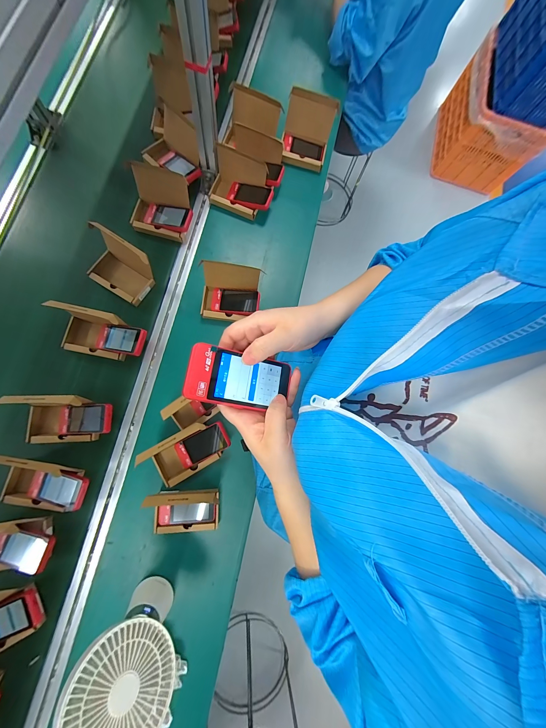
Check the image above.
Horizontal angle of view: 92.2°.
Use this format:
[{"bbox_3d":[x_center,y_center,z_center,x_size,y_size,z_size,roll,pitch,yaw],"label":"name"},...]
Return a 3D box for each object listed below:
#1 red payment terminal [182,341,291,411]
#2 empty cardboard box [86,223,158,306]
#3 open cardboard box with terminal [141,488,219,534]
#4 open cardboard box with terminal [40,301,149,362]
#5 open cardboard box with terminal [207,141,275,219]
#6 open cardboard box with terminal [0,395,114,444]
[{"bbox_3d":[-0.040,0.019,0.305,0.117,0.018,0.061,14,74,-21],"label":"red payment terminal"},{"bbox_3d":[-0.389,-0.241,0.653,0.174,0.125,0.107,32,74,2],"label":"empty cardboard box"},{"bbox_3d":[-0.182,0.306,0.536,0.139,0.116,0.093,0,75,-7],"label":"open cardboard box with terminal"},{"bbox_3d":[-0.406,-0.067,0.614,0.201,0.127,0.086,13,74,-3],"label":"open cardboard box with terminal"},{"bbox_3d":[-0.086,-0.474,0.699,0.177,0.100,0.097,22,73,-1],"label":"open cardboard box with terminal"},{"bbox_3d":[-0.453,0.121,0.569,0.183,0.126,0.096,0,75,-7],"label":"open cardboard box with terminal"}]

